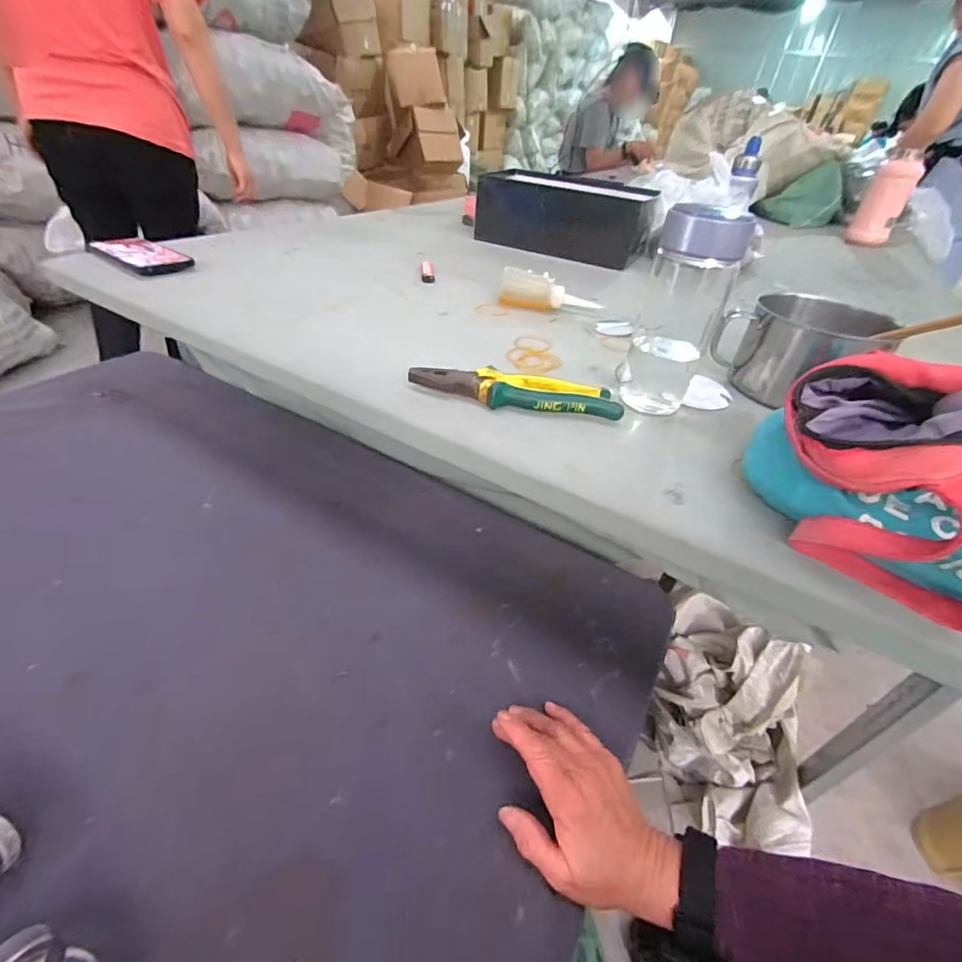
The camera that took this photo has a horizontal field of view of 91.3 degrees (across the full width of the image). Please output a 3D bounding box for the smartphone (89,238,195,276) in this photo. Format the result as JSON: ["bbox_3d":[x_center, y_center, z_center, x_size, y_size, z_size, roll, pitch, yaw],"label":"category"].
[{"bbox_3d":[-0.485,-0.322,0.668,0.154,0.014,0.082,28,44,24],"label":"smartphone"}]

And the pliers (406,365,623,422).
[{"bbox_3d":[0.033,-0.087,0.459,0.200,0.027,0.049,8,39,1],"label":"pliers"}]

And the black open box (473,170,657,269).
[{"bbox_3d":[0.162,-0.518,0.922,0.339,0.117,0.127,19,41,15],"label":"black open box"}]

